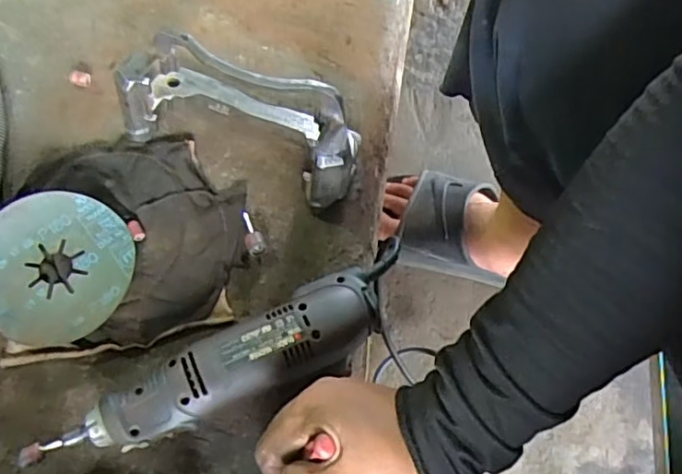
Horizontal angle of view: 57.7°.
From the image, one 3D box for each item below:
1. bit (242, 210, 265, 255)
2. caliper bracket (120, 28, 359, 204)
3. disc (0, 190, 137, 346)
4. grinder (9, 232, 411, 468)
[{"bbox_3d":[-0.069,-0.003,0.472,0.014,0.014,0.039,-17,53,-10],"label":"bit"},{"bbox_3d":[-0.073,-0.094,0.474,0.185,0.076,0.071,21,66,6],"label":"caliper bracket"},{"bbox_3d":[-0.204,0.021,0.441,0.105,0.011,0.105,1,78,-7],"label":"disc"},{"bbox_3d":[-0.074,0.088,0.411,0.260,0.044,0.058,-26,70,-14],"label":"grinder"}]

